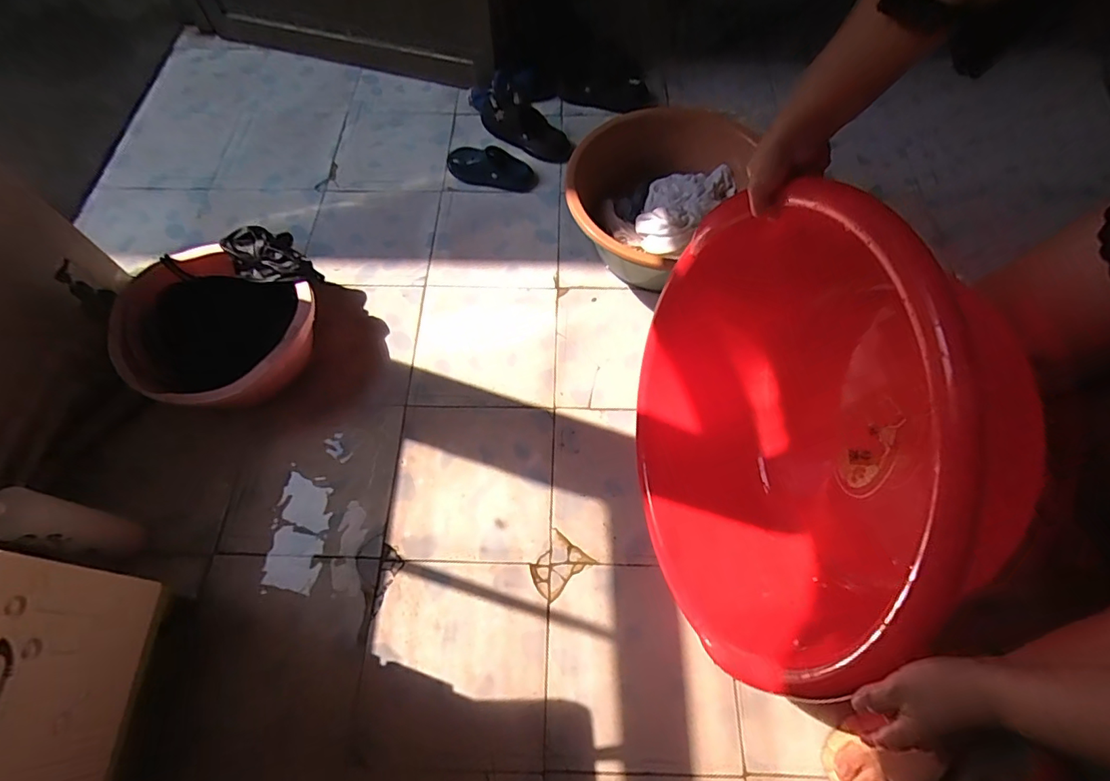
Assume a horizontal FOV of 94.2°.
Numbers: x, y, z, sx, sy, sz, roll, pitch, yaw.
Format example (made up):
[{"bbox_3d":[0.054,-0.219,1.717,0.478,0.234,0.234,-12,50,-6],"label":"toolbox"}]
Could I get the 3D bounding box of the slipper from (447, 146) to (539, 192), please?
[{"bbox_3d":[-0.158,-0.570,1.318,0.223,0.044,0.118,6,65,4],"label":"slipper"}]

